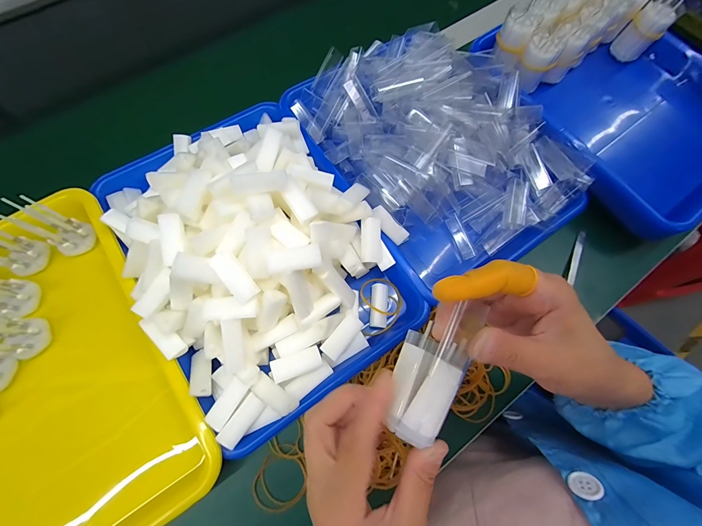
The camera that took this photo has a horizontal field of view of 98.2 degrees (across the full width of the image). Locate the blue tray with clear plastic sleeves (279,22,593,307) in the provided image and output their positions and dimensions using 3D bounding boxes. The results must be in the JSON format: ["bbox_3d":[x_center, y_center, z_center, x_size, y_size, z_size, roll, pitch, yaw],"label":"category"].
[{"bbox_3d":[0.098,-0.142,0.364,0.242,0.069,0.327,-34,76,-12],"label":"blue tray with clear plastic sleeves"}]

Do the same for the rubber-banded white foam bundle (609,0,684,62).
[{"bbox_3d":[0.394,-0.312,0.409,0.043,0.062,0.032,44,76,11],"label":"rubber-banded white foam bundle"}]

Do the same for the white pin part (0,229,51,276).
[{"bbox_3d":[-0.340,-0.015,0.294,0.022,0.074,0.035,9,70,26],"label":"white pin part"}]

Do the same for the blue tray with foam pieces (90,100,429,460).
[{"bbox_3d":[-0.084,-0.018,0.299,0.247,0.095,0.298,-33,76,-12],"label":"blue tray with foam pieces"}]

